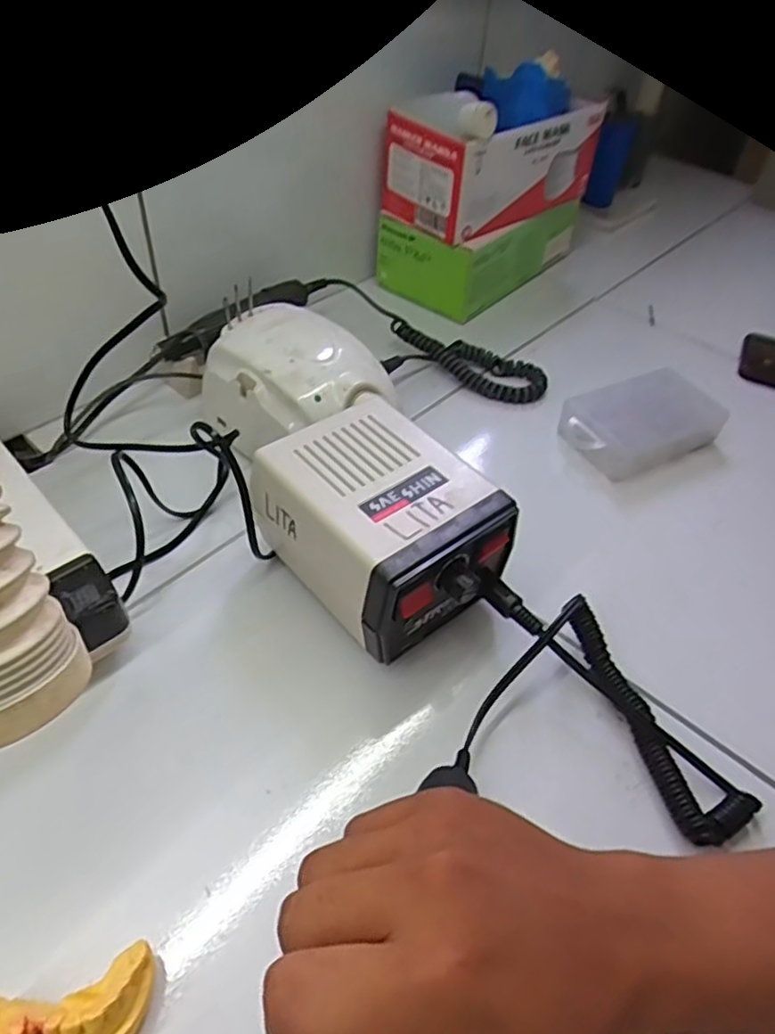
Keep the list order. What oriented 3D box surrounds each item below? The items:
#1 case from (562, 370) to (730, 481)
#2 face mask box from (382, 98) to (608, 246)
[{"bbox_3d":[0.209,-0.076,0.544,0.121,0.033,0.080,-22,52,-24],"label":"case"},{"bbox_3d":[0.106,-0.350,0.643,0.209,0.091,0.104,-30,56,-29],"label":"face mask box"}]

